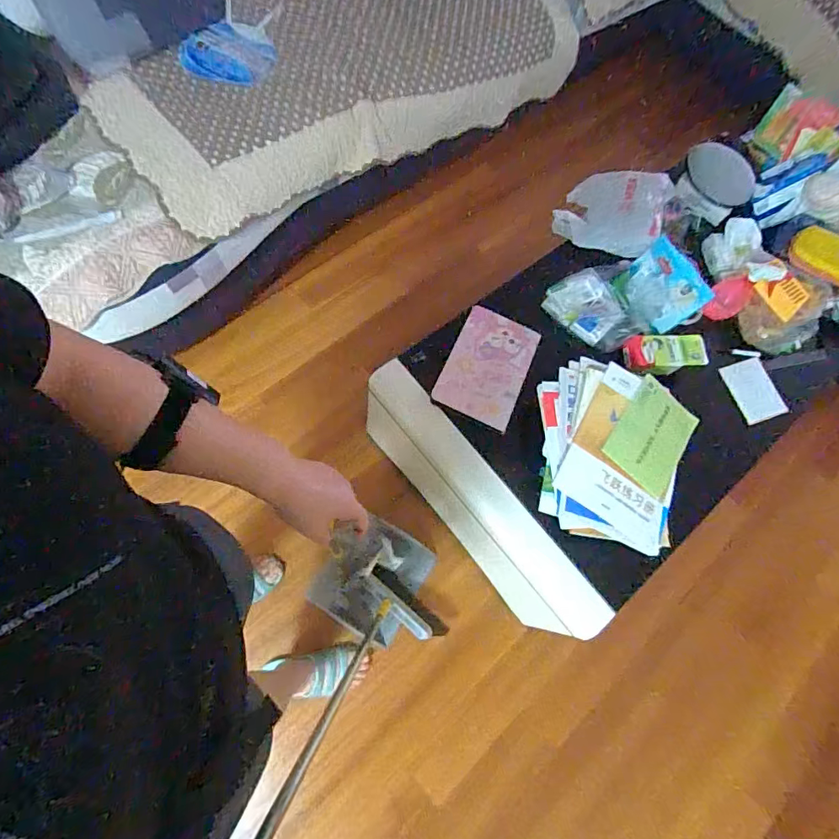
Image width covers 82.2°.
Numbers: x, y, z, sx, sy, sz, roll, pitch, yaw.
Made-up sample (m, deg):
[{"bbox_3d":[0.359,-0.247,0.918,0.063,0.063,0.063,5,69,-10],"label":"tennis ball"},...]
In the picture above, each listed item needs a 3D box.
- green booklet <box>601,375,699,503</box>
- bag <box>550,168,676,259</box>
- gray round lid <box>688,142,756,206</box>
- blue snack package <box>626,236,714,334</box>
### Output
[{"bbox_3d":[0.453,0.030,0.930,0.150,0.013,0.208,43,69,-6],"label":"green booklet"},{"bbox_3d":[0.489,-0.535,1.215,0.258,0.100,0.231,22,70,1],"label":"bag"},{"bbox_3d":[0.777,-0.632,1.239,0.193,0.110,0.018,23,27,-10],"label":"gray round lid"},{"bbox_3d":[0.552,-0.296,1.080,0.171,0.115,0.113,41,74,11],"label":"blue snack package"}]

